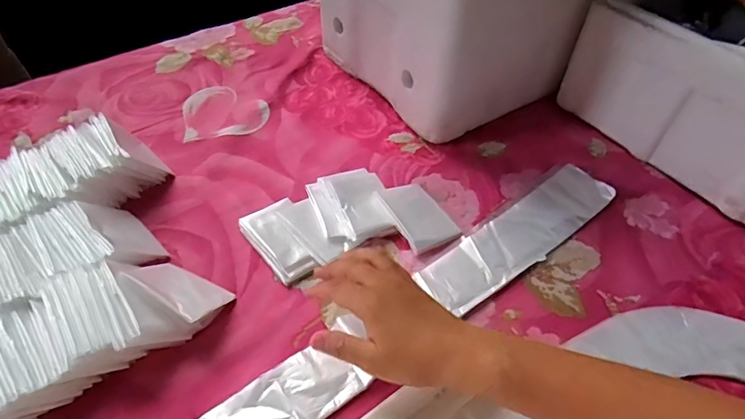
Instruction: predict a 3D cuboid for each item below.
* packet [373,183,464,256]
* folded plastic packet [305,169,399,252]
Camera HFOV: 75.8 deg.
[{"bbox_3d":[0.051,0.005,0.531,0.063,0.017,0.086,-24,55,-21],"label":"packet"},{"bbox_3d":[-0.022,-0.007,0.529,0.080,0.018,0.095,-15,52,-15],"label":"folded plastic packet"}]

